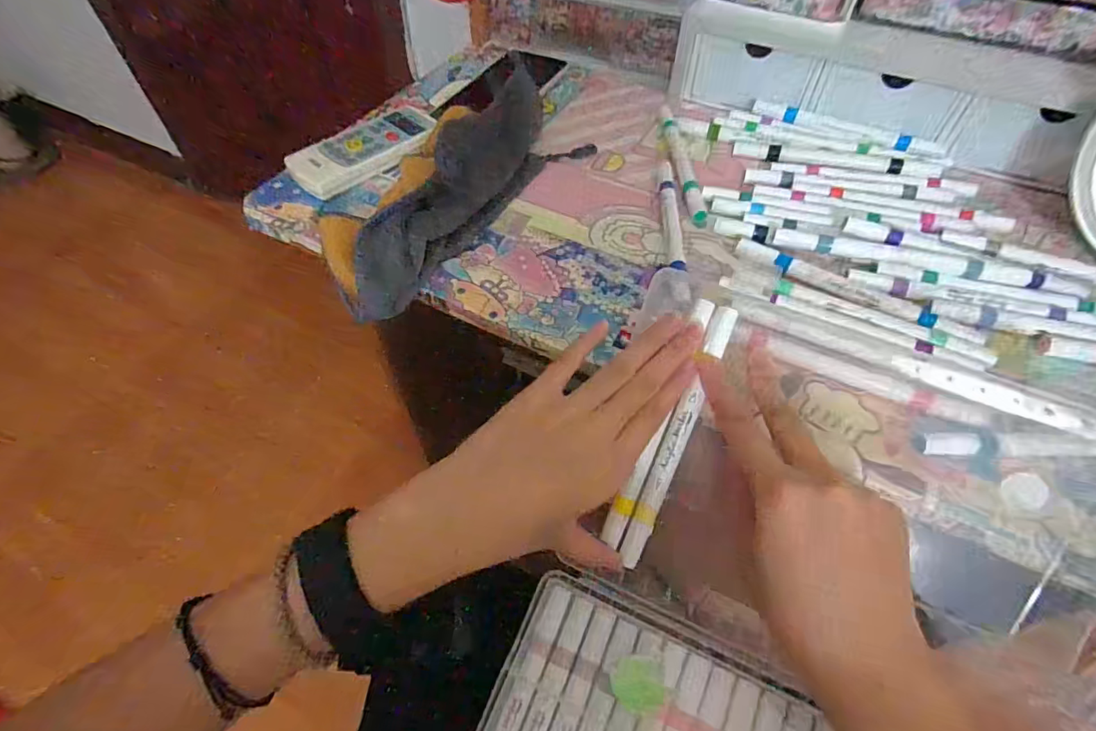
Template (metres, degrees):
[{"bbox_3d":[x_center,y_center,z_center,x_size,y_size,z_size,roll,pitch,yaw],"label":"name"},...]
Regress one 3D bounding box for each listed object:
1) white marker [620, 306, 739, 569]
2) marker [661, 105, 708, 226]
[{"bbox_3d":[0.076,0.043,0.305,0.014,0.009,0.161,22,97,15],"label":"white marker"},{"bbox_3d":[0.115,-0.179,0.449,0.014,0.010,0.170,-1,54,-2],"label":"marker"}]

